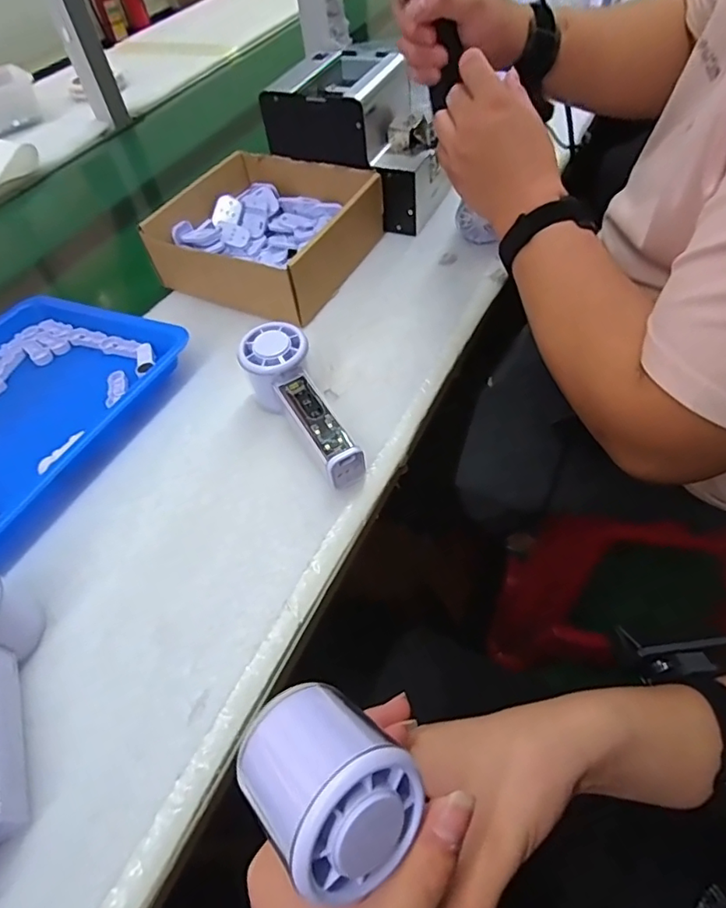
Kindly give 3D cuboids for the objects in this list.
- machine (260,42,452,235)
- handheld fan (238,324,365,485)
[{"bbox_3d":[0.005,-0.374,0.628,0.185,0.135,0.140,20,58,20],"label":"machine"},{"bbox_3d":[-0.052,-0.039,0.436,0.054,0.057,0.150,-25,54,-12],"label":"handheld fan"}]

